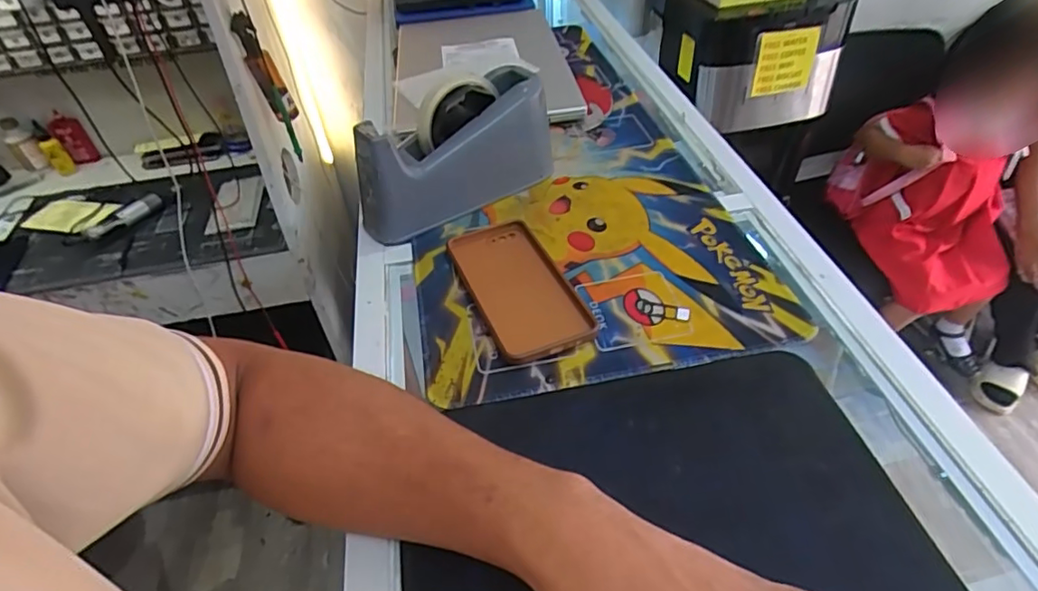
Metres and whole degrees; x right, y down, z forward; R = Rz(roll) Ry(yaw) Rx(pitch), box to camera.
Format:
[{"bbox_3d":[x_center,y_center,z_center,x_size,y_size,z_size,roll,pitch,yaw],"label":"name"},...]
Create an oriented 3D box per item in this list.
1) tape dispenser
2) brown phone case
[{"bbox_3d":[-0.059,-0.136,0.544,0.201,0.113,0.064,-30,49,-24],"label":"tape dispenser"},{"bbox_3d":[-0.003,-0.008,0.475,0.075,0.008,0.158,-19,45,-13],"label":"brown phone case"}]

